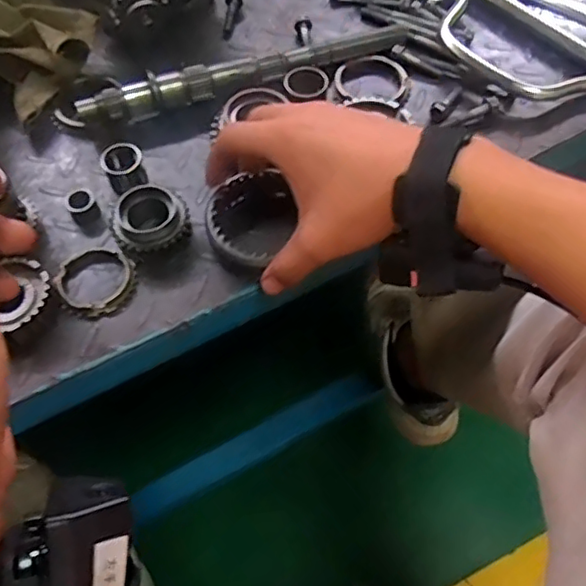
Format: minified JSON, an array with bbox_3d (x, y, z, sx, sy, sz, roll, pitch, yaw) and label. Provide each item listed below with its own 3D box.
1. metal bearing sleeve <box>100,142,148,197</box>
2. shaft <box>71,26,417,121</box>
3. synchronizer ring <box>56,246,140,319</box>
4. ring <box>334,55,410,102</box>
[{"bbox_3d":[-0.129,-0.097,0.458,0.029,0.029,0.024,-17,62,-8],"label":"metal bearing sleeve"},{"bbox_3d":[-0.033,-0.186,0.505,0.283,0.031,0.030,-23,63,-11],"label":"shaft"},{"bbox_3d":[-0.137,-0.007,0.417,0.055,0.006,0.053,0,61,1],"label":"synchronizer ring"},{"bbox_3d":[0.067,-0.182,0.515,0.059,0.011,0.058,0,61,1],"label":"ring"}]

